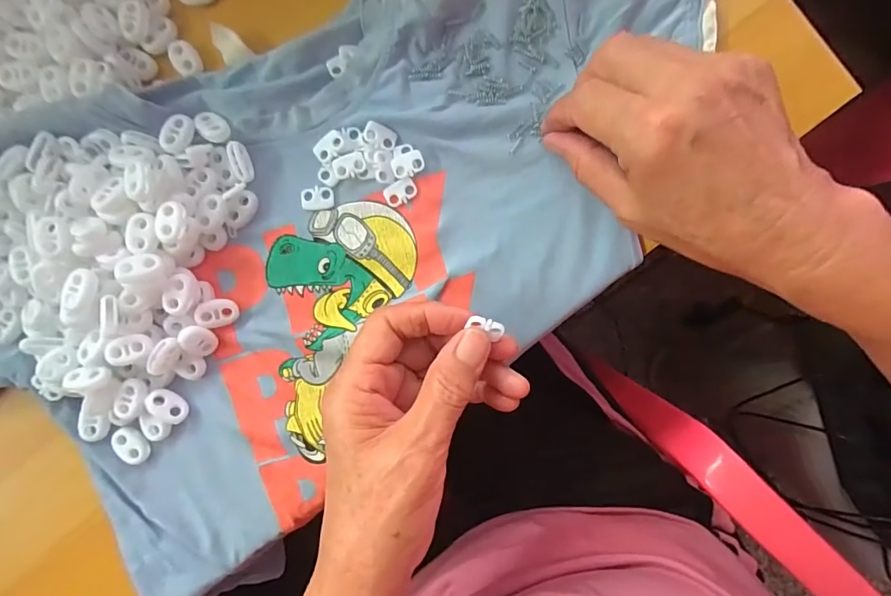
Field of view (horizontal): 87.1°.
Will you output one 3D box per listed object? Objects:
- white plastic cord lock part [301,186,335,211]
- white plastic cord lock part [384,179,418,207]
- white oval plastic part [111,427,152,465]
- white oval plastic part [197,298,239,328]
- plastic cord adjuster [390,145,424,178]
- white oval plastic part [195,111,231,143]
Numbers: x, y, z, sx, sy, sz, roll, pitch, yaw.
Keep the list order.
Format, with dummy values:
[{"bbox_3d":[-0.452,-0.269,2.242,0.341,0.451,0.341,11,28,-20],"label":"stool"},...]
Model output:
[{"bbox_3d":[-0.073,-0.057,0.268,0.019,0.004,0.013,-6,89,-1],"label":"white plastic cord lock part"},{"bbox_3d":[-0.025,-0.060,0.267,0.019,0.004,0.012,-23,90,-1],"label":"white plastic cord lock part"},{"bbox_3d":[-0.177,0.083,0.263,0.015,0.004,0.023,-41,90,-1],"label":"white oval plastic part"},{"bbox_3d":[-0.128,0.009,0.263,0.022,0.005,0.015,-11,103,-25],"label":"white oval plastic part"},{"bbox_3d":[-0.022,-0.078,0.266,0.018,0.004,0.019,-6,89,-1],"label":"plastic cord adjuster"},{"bbox_3d":[-0.130,-0.095,0.260,0.020,0.005,0.014,32,89,0],"label":"white oval plastic part"}]

